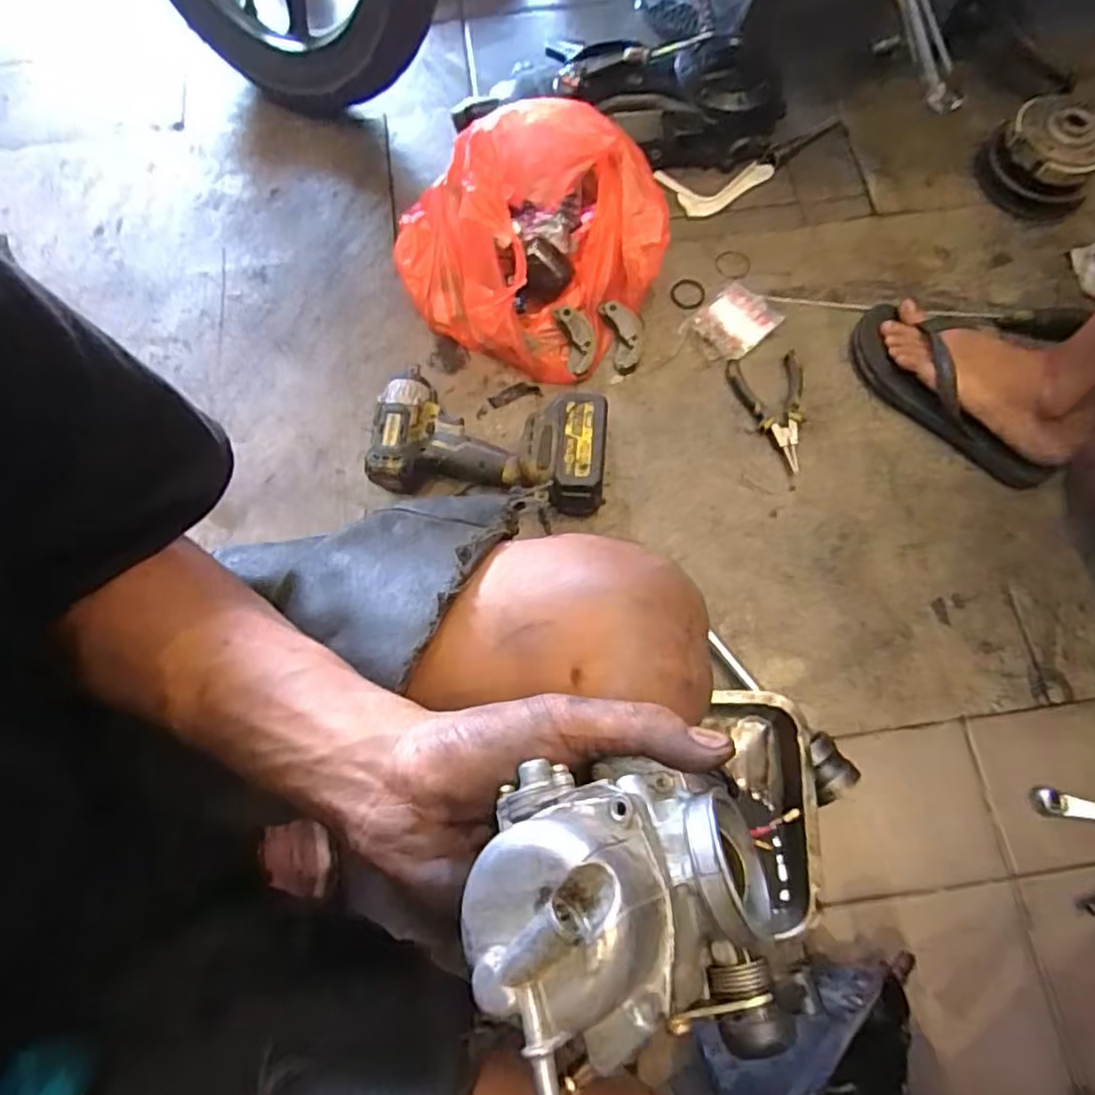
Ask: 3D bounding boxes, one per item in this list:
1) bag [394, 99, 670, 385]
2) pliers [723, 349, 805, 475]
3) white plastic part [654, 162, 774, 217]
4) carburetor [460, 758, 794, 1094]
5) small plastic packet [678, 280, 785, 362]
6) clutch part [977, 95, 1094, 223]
[{"bbox_3d":[-0.019,-0.374,0.796,0.302,0.125,0.296,39,77,12],"label":"bag"},{"bbox_3d":[0.268,-0.159,0.774,0.085,0.016,0.144,-12,73,-3],"label":"pliers"},{"bbox_3d":[0.223,-0.472,0.883,0.155,0.017,0.065,-5,73,-1],"label":"white plastic part"},{"bbox_3d":[0.023,0.103,0.192,0.085,0.056,0.072,0,73,1],"label":"carburetor"},{"bbox_3d":[0.223,-0.273,0.810,0.102,0.008,0.082,-41,77,-11],"label":"small plastic packet"},{"bbox_3d":[0.641,-0.505,0.858,0.143,0.081,0.122,39,77,12],"label":"clutch part"}]

